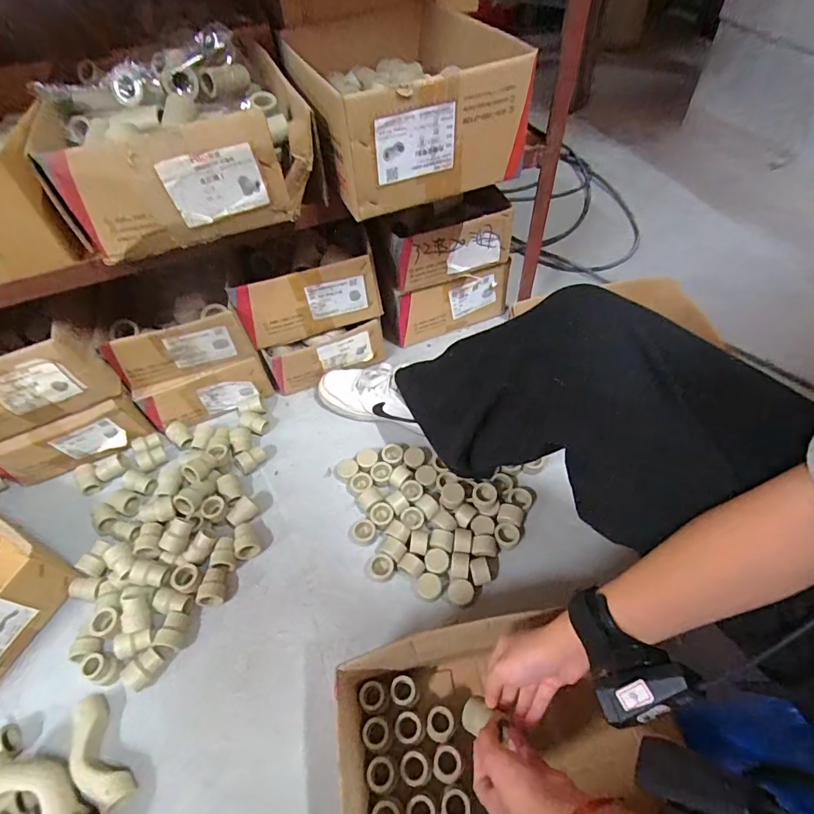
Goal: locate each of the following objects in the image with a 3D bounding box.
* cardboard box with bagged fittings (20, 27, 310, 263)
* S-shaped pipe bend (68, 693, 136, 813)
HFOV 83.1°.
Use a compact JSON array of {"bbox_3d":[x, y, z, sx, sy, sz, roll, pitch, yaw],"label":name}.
[{"bbox_3d":[-0.248,-0.305,0.527,0.259,0.125,0.234,-16,54,-6],"label":"cardboard box with bagged fittings"},{"bbox_3d":[-0.348,0.390,0.514,0.044,0.039,0.121,-36,58,-20],"label":"S-shaped pipe bend"}]

